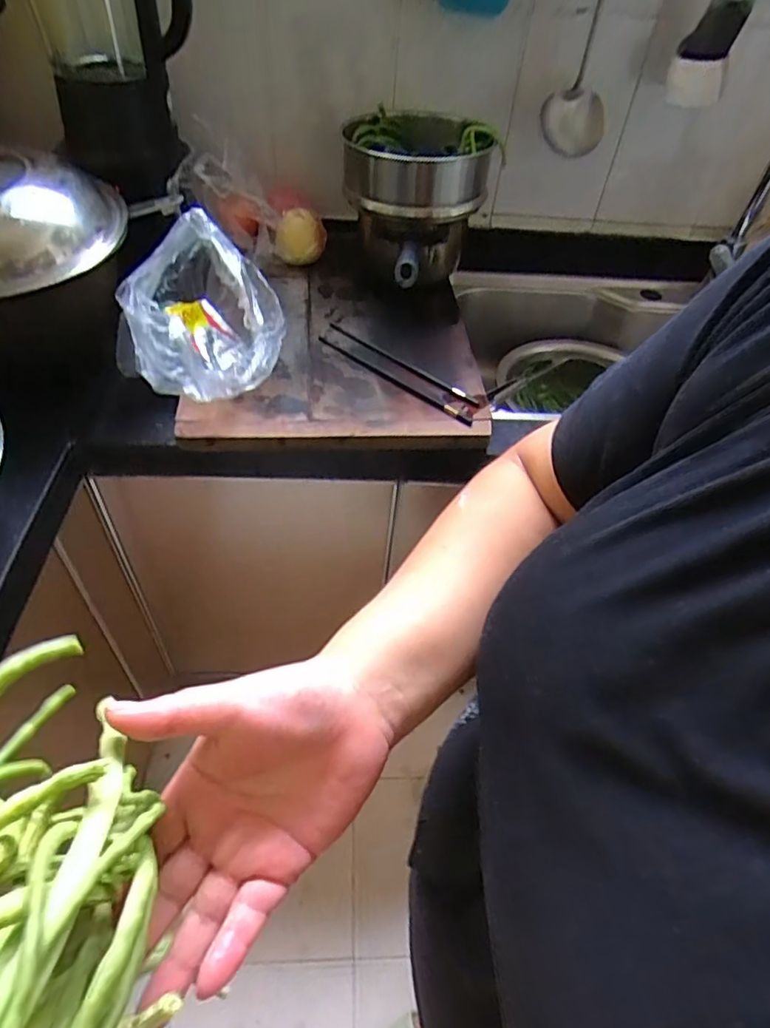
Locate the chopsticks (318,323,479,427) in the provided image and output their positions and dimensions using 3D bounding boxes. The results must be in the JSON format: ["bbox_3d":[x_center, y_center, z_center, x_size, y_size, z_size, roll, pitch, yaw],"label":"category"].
[{"bbox_3d":[0.015,-0.196,0.782,0.274,0.013,0.054,36,54,24],"label":"chopsticks"}]

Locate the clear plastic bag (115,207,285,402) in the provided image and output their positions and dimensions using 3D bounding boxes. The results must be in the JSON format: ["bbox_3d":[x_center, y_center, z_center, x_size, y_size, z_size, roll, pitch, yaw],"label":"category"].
[{"bbox_3d":[-0.218,-0.240,0.701,0.174,0.145,0.219,11,48,4],"label":"clear plastic bag"}]

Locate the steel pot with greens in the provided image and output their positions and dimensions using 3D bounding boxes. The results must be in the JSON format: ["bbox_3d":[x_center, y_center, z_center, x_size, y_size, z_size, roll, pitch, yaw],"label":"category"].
[{"bbox_3d":[0.038,-0.501,0.905,0.209,0.179,0.221,-11,50,-15],"label":"steel pot with greens"}]

